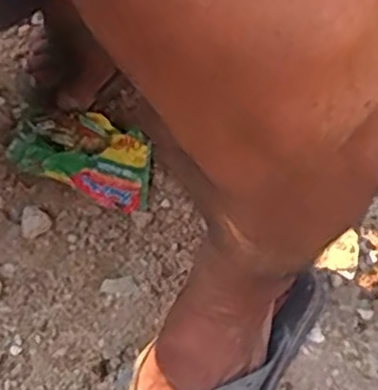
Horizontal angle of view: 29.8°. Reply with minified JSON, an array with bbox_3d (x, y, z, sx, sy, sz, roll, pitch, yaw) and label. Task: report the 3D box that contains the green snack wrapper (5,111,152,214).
[{"bbox_3d":[-0.103,-0.038,0.677,0.148,0.032,0.076,19,62,13],"label":"green snack wrapper"}]

